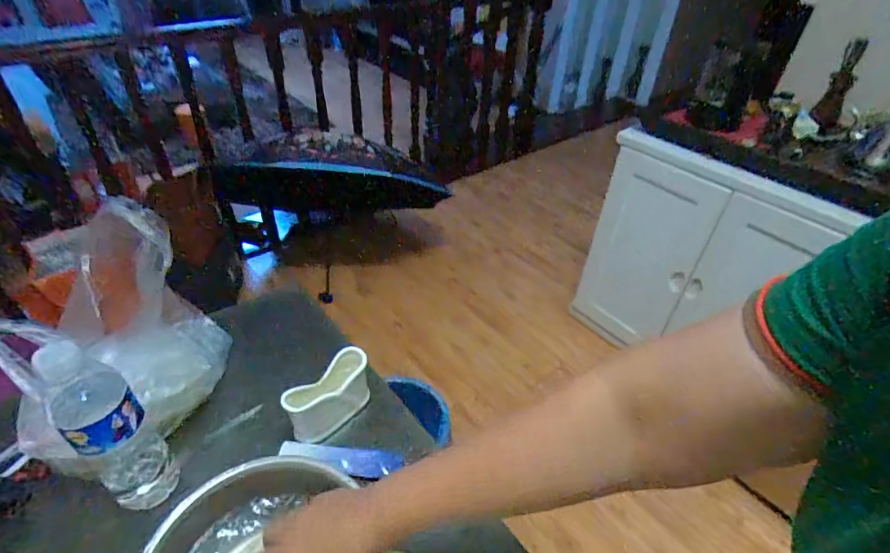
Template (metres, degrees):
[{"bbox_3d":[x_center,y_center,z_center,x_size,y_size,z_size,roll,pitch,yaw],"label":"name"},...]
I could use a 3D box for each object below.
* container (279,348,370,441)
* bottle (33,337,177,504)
[{"bbox_3d":[-0.144,0.157,0.602,0.116,0.080,0.056,-28,49,-31],"label":"container"},{"bbox_3d":[-0.333,0.159,0.475,0.062,0.216,0.062,1,40,-1],"label":"bottle"}]

